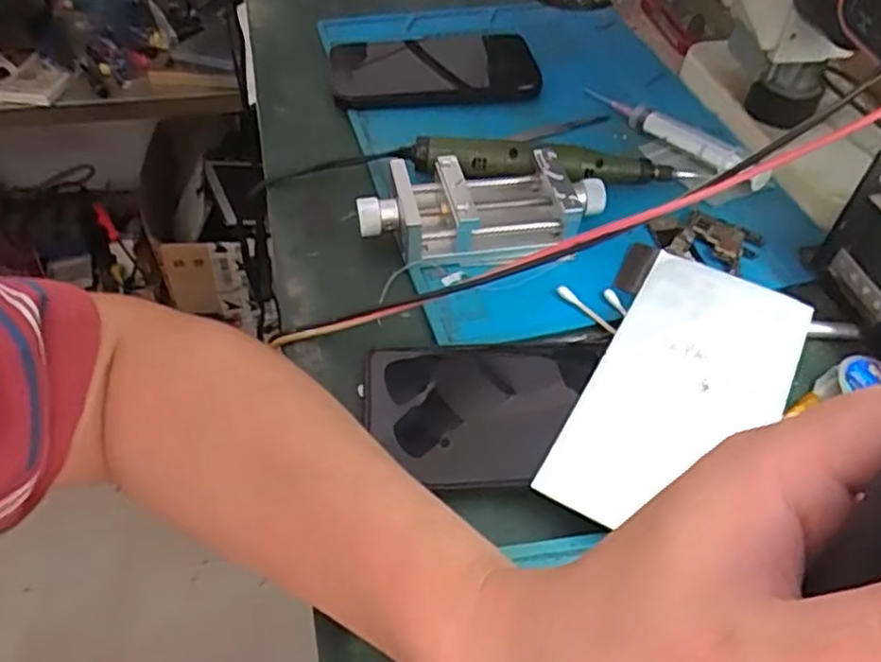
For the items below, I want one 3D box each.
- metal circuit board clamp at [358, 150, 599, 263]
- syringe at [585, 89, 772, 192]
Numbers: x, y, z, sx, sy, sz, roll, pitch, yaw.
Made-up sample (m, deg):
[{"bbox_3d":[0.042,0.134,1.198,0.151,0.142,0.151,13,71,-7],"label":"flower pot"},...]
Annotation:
[{"bbox_3d":[0.024,-0.069,0.403,0.138,0.033,0.065,-2,49,-5],"label":"metal circuit board clamp"},{"bbox_3d":[0.156,-0.129,0.475,0.024,0.018,0.134,-28,56,-25],"label":"syringe"}]

